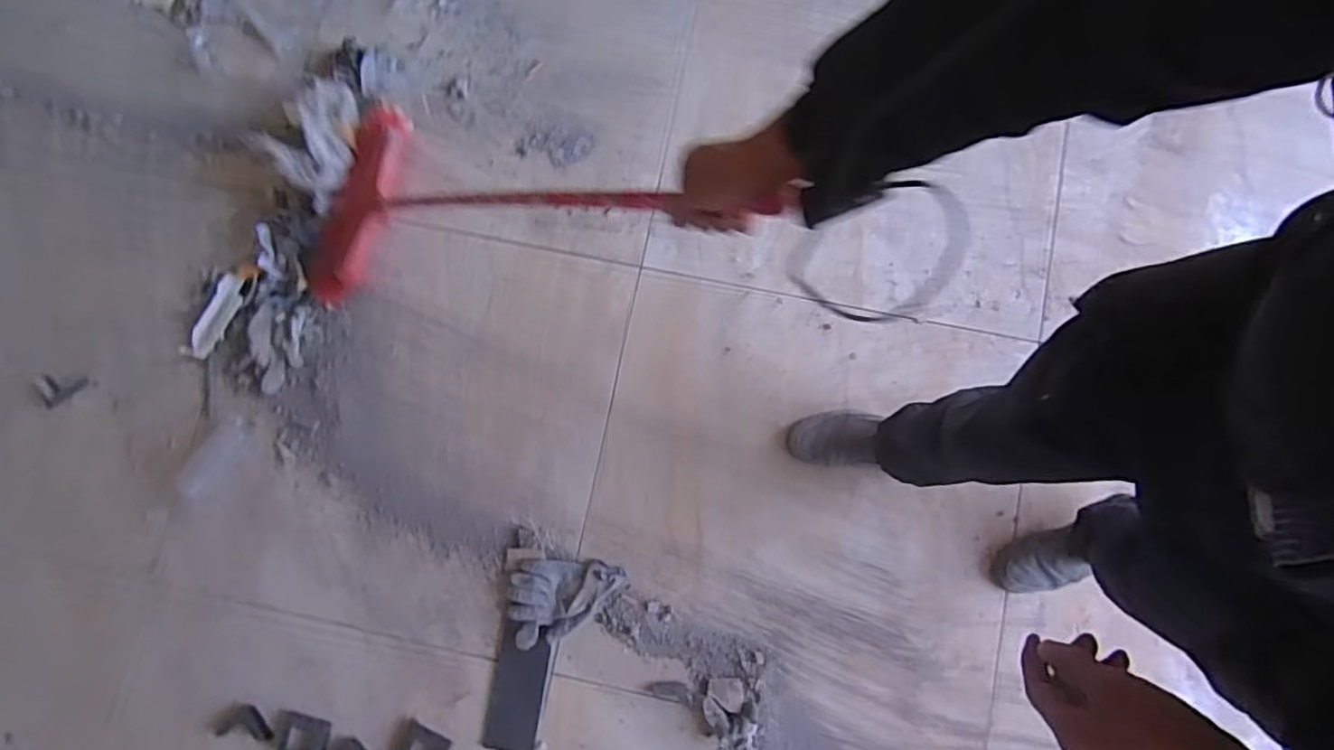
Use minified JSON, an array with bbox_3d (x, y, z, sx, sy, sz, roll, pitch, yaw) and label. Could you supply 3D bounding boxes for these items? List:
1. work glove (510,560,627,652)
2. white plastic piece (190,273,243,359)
[{"bbox_3d":[-0.190,0.425,1.192,0.202,0.024,0.150,1,82,1],"label":"work glove"},{"bbox_3d":[-0.873,-0.115,1.230,0.057,0.034,0.166,23,76,5],"label":"white plastic piece"}]

